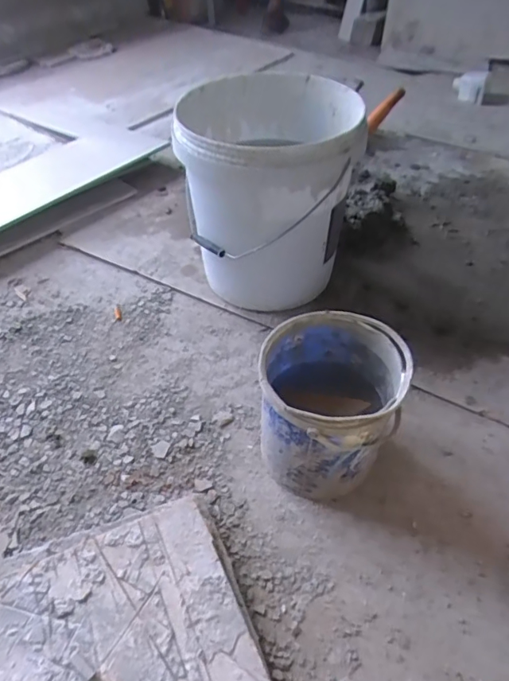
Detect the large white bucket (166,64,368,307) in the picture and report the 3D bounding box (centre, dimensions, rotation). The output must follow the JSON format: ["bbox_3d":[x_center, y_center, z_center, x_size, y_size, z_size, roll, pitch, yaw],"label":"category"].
[{"bbox_3d":[0.021,-0.252,0.871,0.294,0.333,0.293,4,47,4],"label":"large white bucket"}]

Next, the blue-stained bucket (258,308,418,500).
[{"bbox_3d":[0.092,0.090,0.646,0.168,0.203,0.170,0,48,0],"label":"blue-stained bucket"}]

